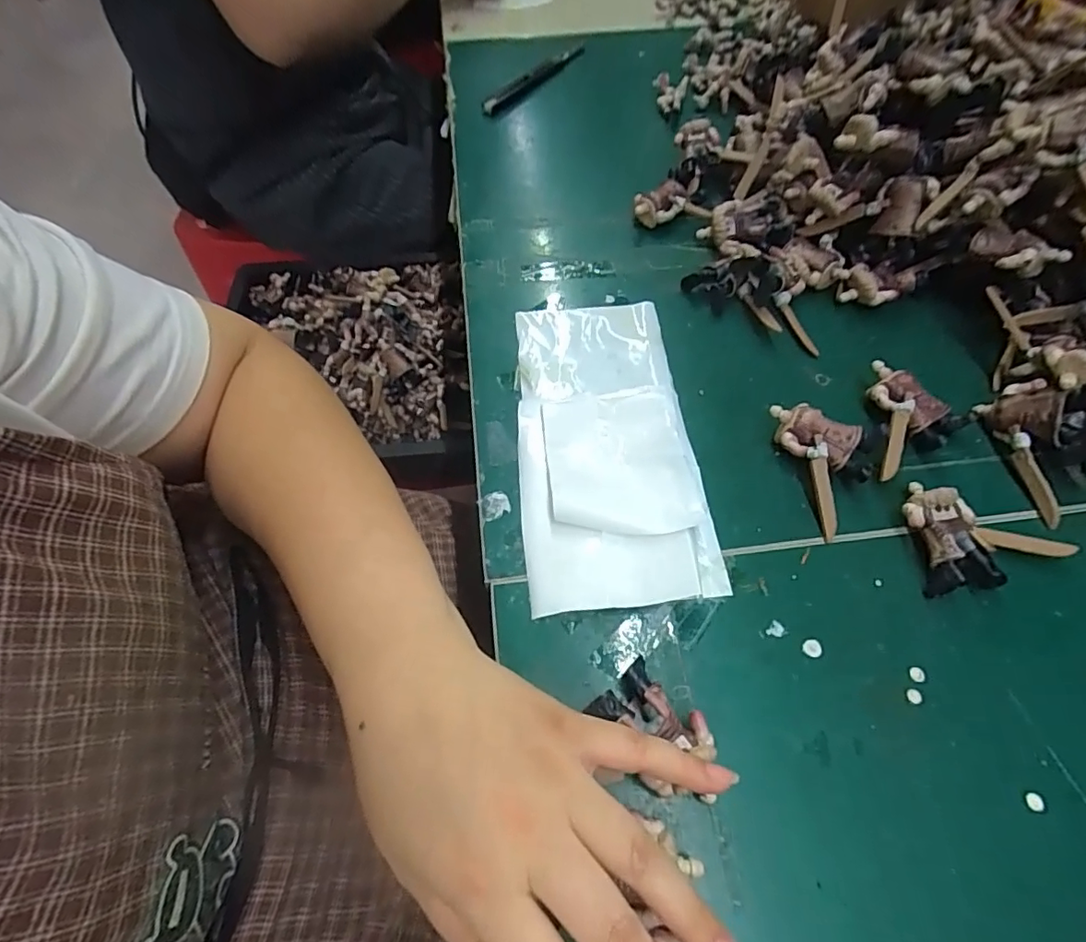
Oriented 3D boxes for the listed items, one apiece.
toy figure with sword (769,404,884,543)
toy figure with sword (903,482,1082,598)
[{"bbox_3d":[0.168,-0.007,0.306,0.050,0.022,0.075,-14,60,-8],"label":"toy figure with sword"},{"bbox_3d":[0.232,0.034,0.282,0.077,0.020,0.054,-4,59,-2],"label":"toy figure with sword"}]

